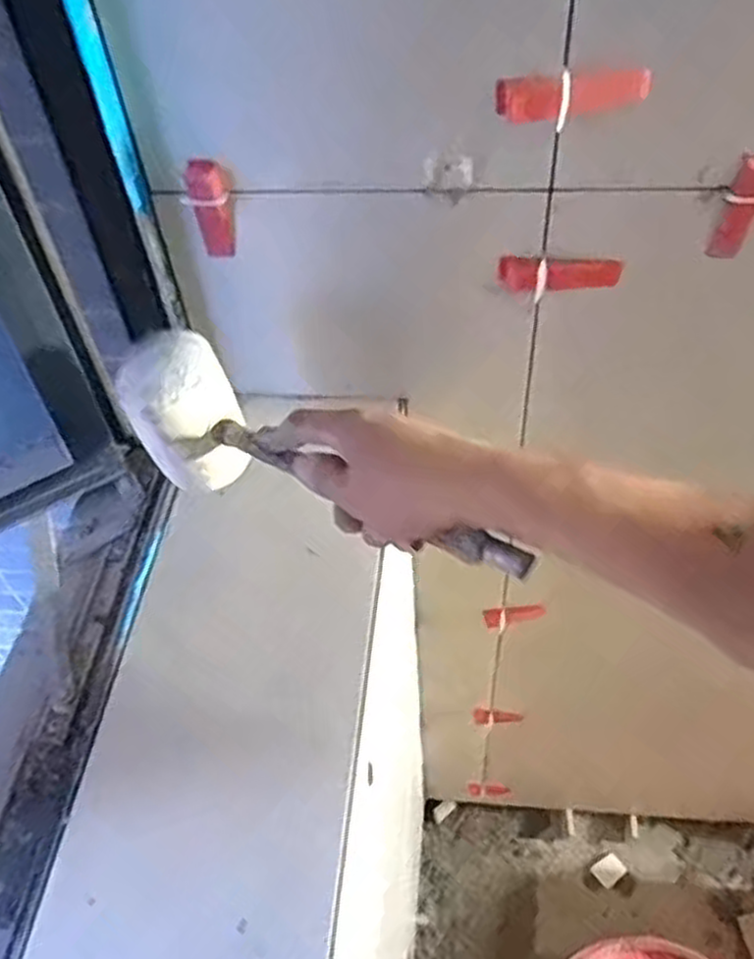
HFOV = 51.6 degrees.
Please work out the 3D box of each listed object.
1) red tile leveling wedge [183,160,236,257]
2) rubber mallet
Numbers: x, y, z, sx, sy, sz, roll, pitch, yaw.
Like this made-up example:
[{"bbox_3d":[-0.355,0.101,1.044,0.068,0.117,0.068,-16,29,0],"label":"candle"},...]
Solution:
[{"bbox_3d":[-0.118,-0.190,0.560,0.028,0.075,0.018,-8,50,-3],"label":"red tile leveling wedge"},{"bbox_3d":[-0.034,0.003,0.492,0.277,0.094,0.068,26,56,20],"label":"rubber mallet"}]

